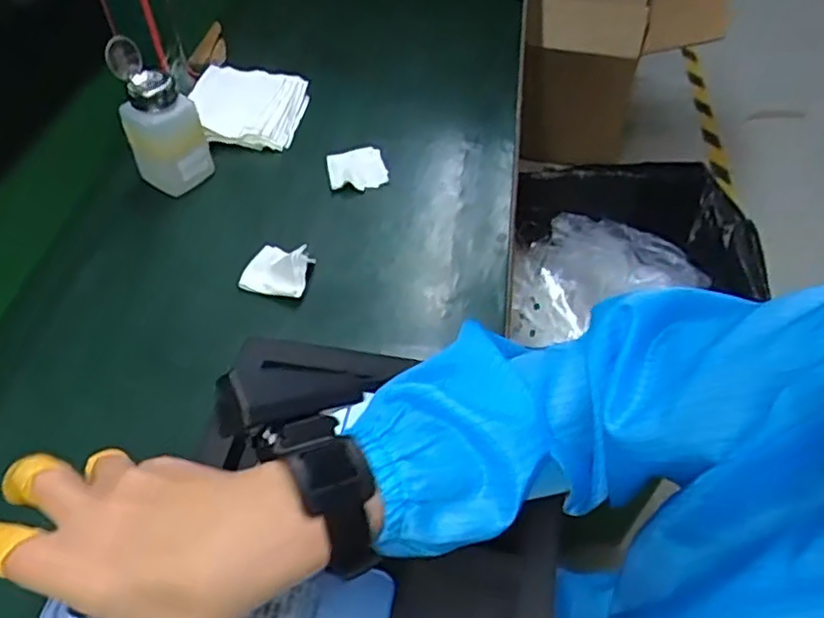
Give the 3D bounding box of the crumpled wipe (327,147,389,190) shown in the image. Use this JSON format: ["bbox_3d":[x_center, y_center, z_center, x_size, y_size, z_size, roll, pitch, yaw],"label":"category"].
[{"bbox_3d":[-0.051,-0.132,0.653,0.053,0.017,0.045,-10,48,-7],"label":"crumpled wipe"}]

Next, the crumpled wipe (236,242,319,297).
[{"bbox_3d":[-0.107,-0.037,0.559,0.058,0.021,0.049,14,50,15],"label":"crumpled wipe"}]

